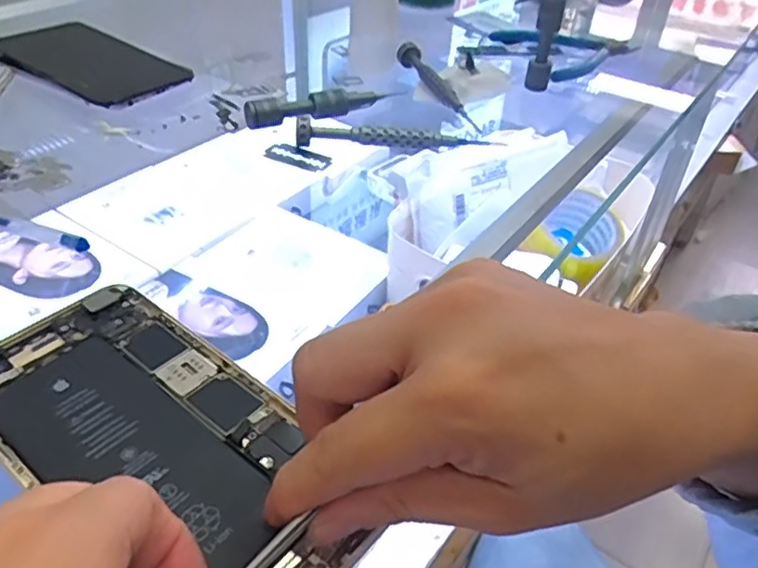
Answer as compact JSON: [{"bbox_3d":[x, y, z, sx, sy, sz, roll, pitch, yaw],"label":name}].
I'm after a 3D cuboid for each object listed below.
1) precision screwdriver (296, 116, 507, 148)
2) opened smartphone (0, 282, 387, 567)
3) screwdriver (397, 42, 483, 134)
[{"bbox_3d":[0.012,-0.091,0.383,0.122,0.015,0.009,1,39,-3],"label":"precision screwdriver"},{"bbox_3d":[-0.075,0.049,0.209,0.157,0.013,0.076,31,47,31],"label":"opened smartphone"},{"bbox_3d":[0.041,-0.144,0.452,0.013,0.020,0.117,-12,41,-18],"label":"screwdriver"}]

